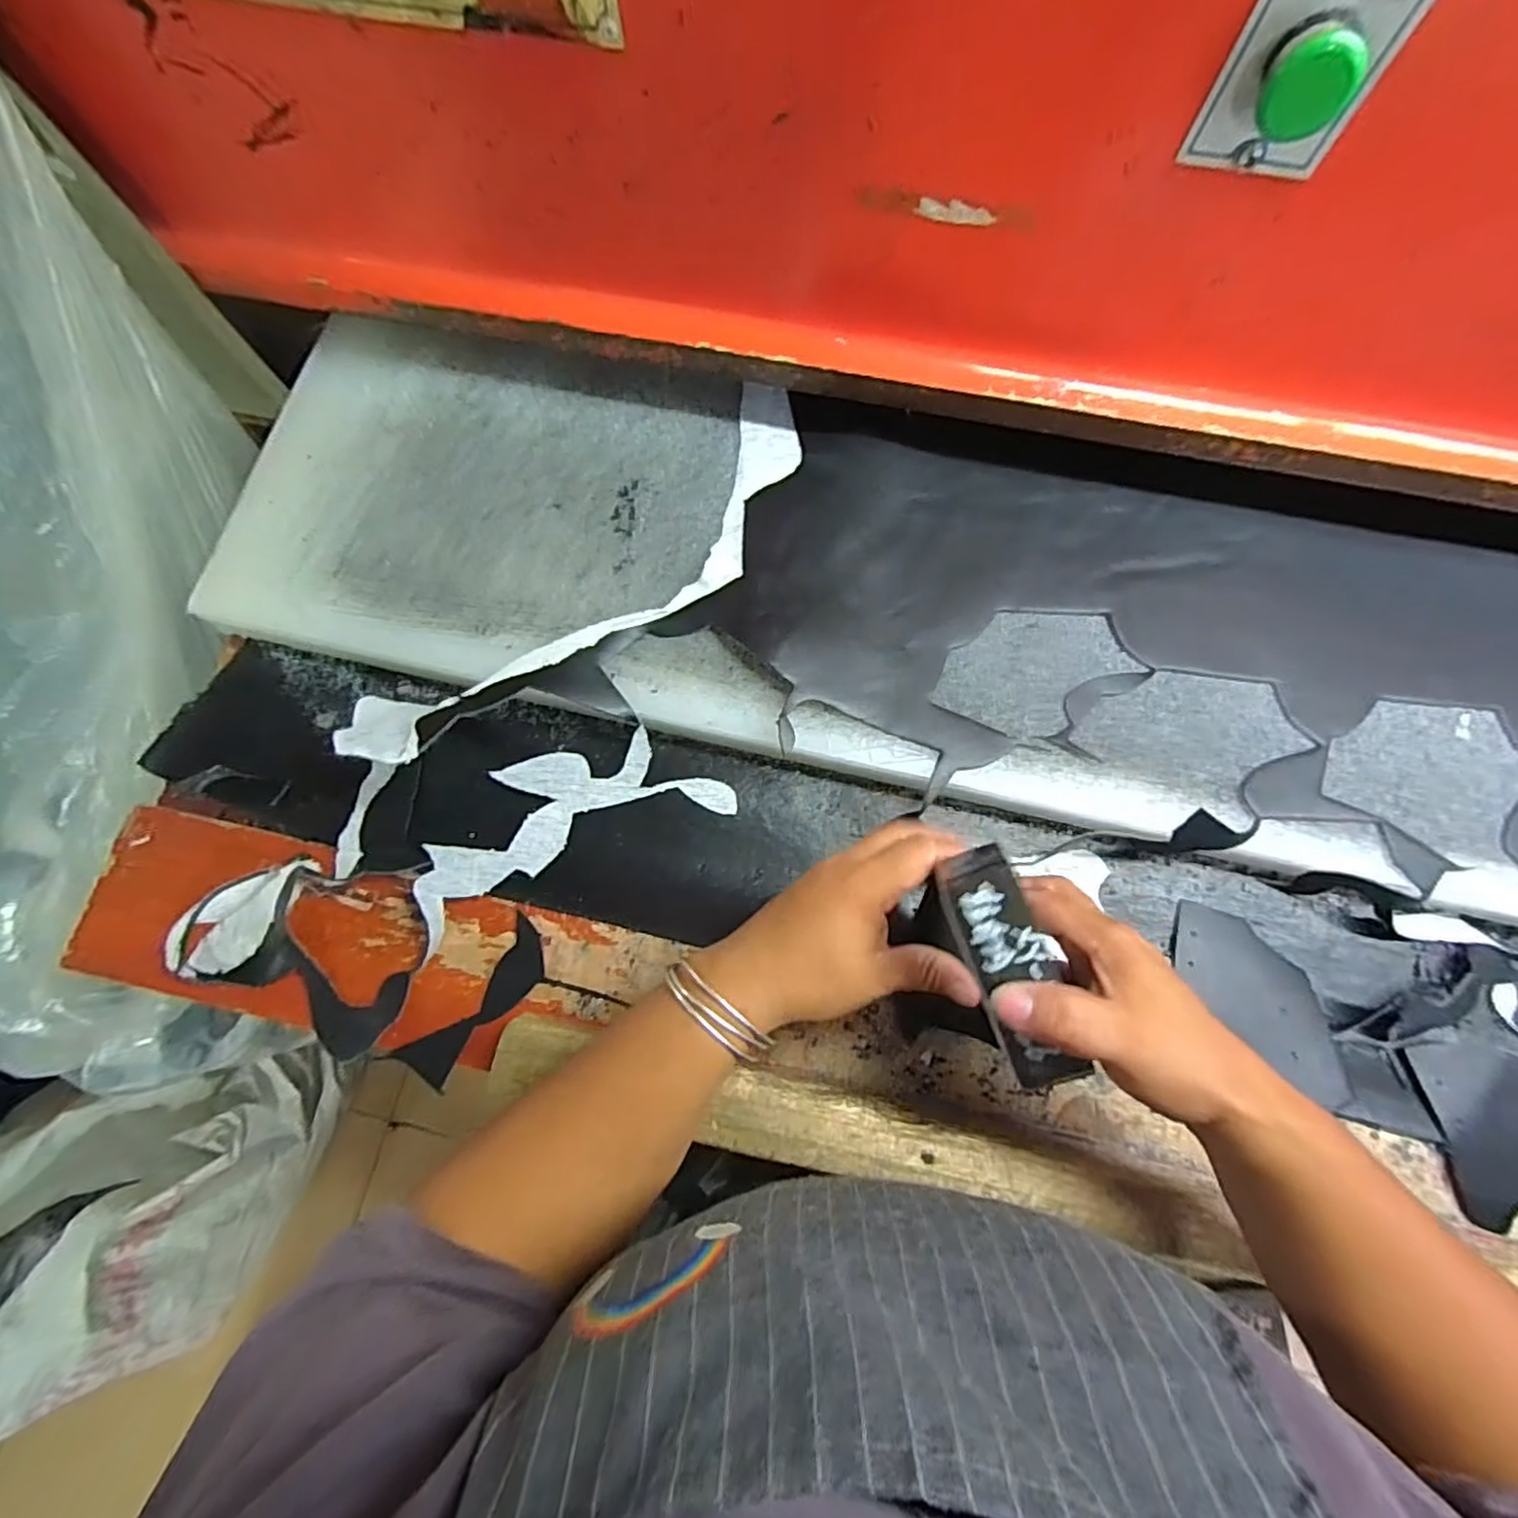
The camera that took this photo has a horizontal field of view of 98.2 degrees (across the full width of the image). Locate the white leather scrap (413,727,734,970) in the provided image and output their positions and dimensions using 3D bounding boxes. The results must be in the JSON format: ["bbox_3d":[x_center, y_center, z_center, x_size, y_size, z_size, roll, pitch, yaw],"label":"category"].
[{"bbox_3d":[-0.132,0.033,0.445,0.209,0.032,0.098,-26,77,-8],"label":"white leather scrap"}]

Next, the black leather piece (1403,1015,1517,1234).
[{"bbox_3d":[0.457,0.224,0.391,0.104,0.019,0.117,-8,71,-1],"label":"black leather piece"}]

